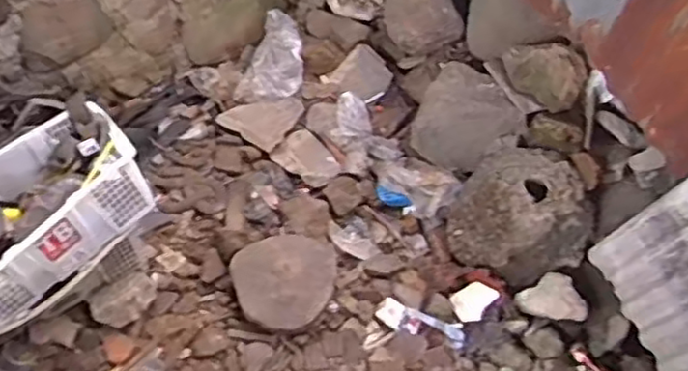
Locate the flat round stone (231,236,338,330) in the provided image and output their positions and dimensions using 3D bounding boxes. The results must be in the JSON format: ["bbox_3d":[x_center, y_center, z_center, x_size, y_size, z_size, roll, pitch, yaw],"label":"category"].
[{"bbox_3d":[-0.151,0.243,1.716,0.257,0.065,0.223,1,77,-3],"label":"flat round stone"}]

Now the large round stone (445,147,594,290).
[{"bbox_3d":[0.447,0.074,1.732,0.333,0.225,0.282,39,62,20],"label":"large round stone"}]

